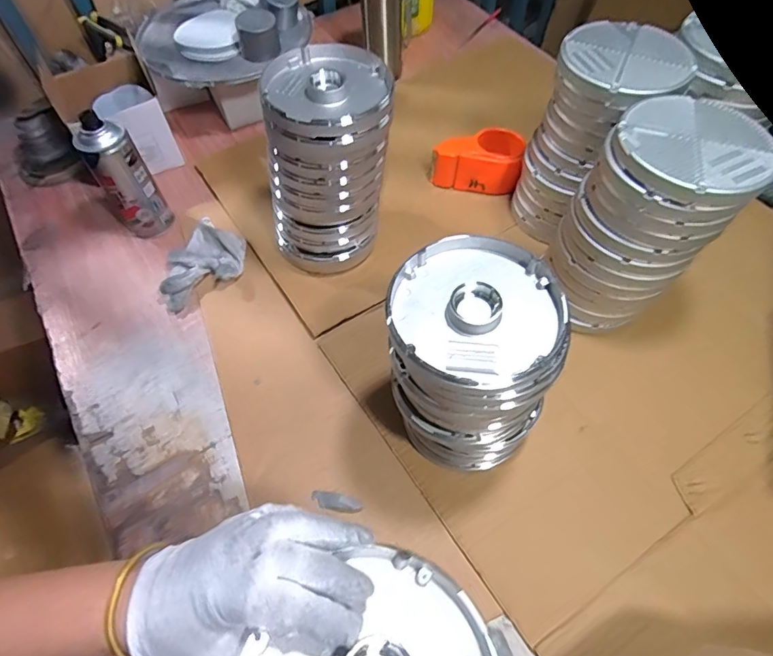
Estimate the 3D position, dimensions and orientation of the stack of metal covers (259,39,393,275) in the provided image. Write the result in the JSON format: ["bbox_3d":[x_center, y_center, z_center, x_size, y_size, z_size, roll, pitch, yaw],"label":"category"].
[{"bbox_3d":[-0.075,-0.196,0.588,0.153,0.227,0.141,-8,60,-2],"label":"stack of metal covers"}]

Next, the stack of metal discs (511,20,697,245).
[{"bbox_3d":[0.255,-0.232,0.599,0.144,0.222,0.129,-39,66,-19],"label":"stack of metal discs"}]

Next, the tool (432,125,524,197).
[{"bbox_3d":[0.137,-0.261,0.722,0.127,0.052,0.092,10,61,8],"label":"tool"}]

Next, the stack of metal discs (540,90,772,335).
[{"bbox_3d":[0.277,-0.107,0.526,0.146,0.224,0.138,-39,66,-20],"label":"stack of metal discs"}]

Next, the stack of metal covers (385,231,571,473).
[{"bbox_3d":[0.080,0.037,0.459,0.147,0.215,0.145,-6,60,-1],"label":"stack of metal covers"}]

